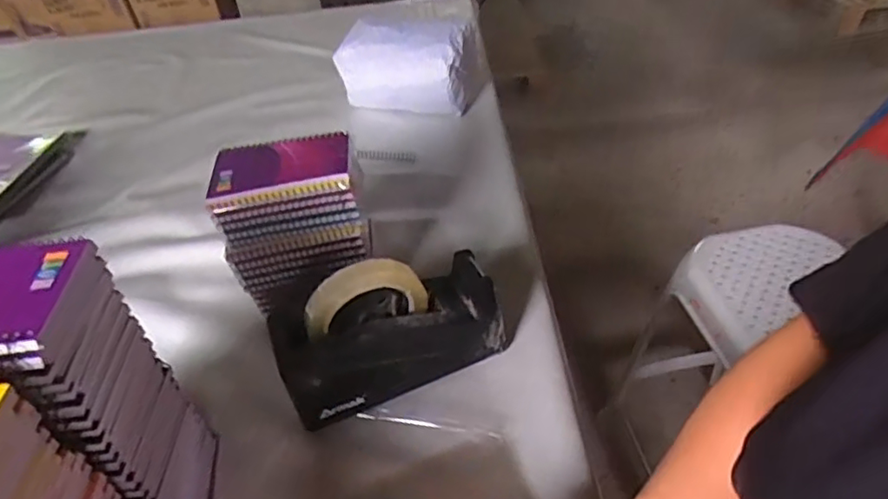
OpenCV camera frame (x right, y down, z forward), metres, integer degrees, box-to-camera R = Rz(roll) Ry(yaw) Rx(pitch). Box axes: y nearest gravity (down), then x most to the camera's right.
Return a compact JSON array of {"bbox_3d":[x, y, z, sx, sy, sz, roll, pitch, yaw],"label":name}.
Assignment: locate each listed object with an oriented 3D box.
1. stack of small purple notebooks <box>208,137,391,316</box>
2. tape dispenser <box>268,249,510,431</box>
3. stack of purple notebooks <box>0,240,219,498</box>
[{"bbox_3d":[-0.144,-0.022,0.612,0.137,0.165,0.095,-7,43,-1],"label":"stack of small purple notebooks"},{"bbox_3d":[-0.049,0.067,0.541,0.195,0.126,0.075,-21,45,-15],"label":"tape dispenser"},{"bbox_3d":[-0.261,0.117,0.409,0.122,0.245,0.096,-7,43,-1],"label":"stack of purple notebooks"}]

